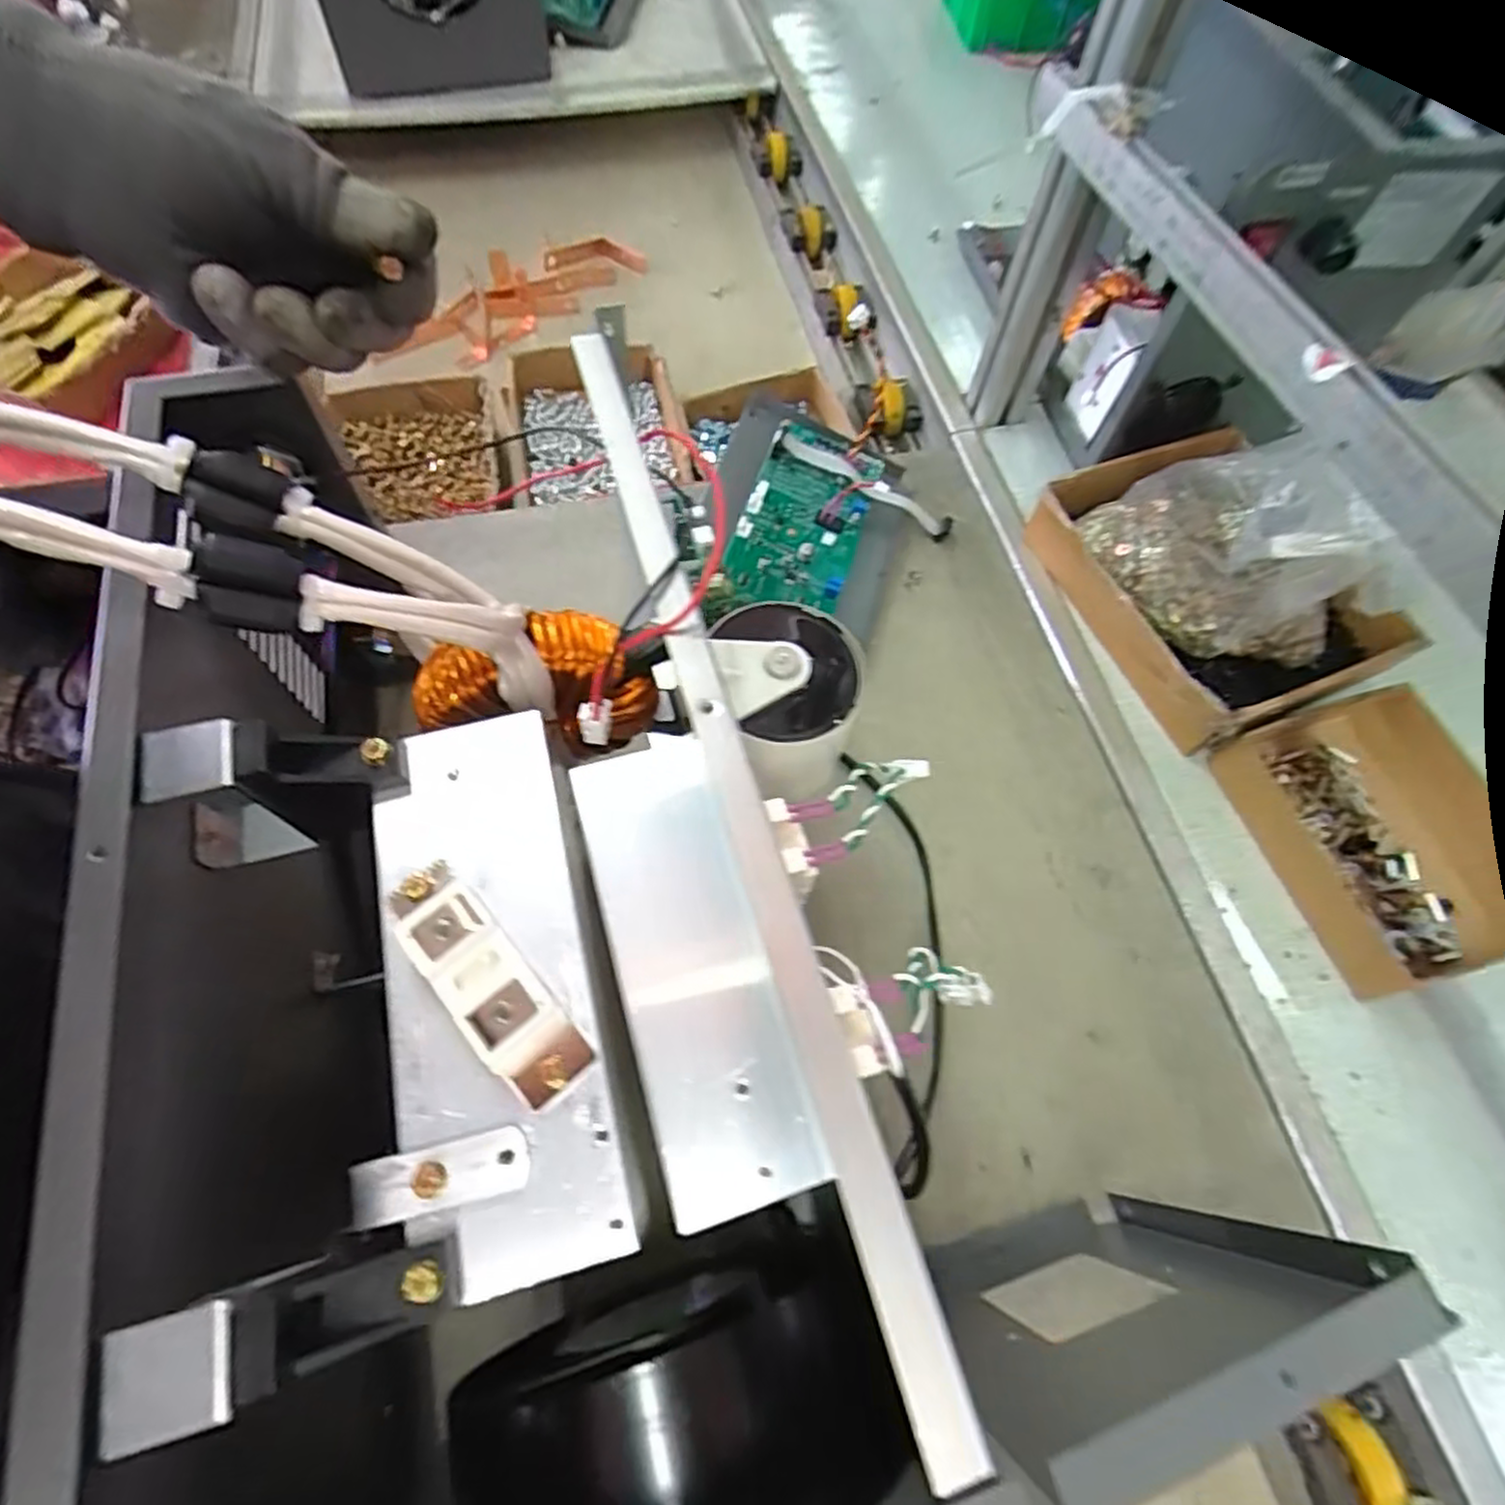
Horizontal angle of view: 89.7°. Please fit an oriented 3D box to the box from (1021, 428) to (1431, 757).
[{"bbox_3d":[0.330,-0.139,0.522,0.180,0.139,0.219,-20,66,-13],"label":"box"}]

